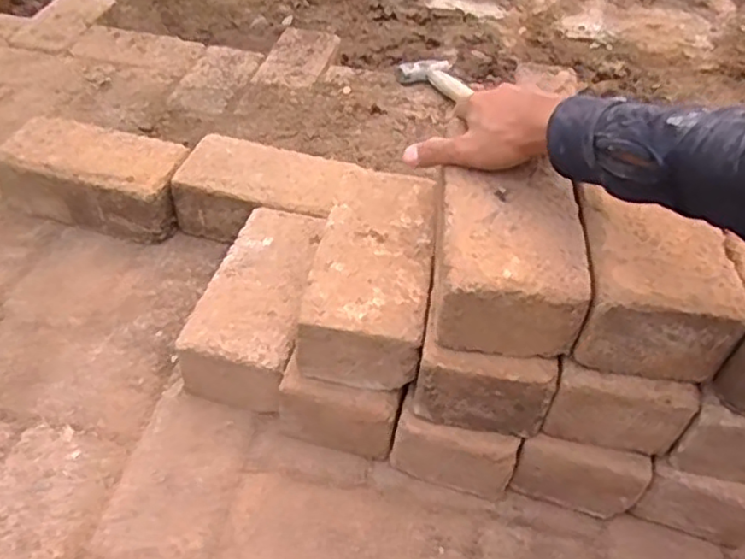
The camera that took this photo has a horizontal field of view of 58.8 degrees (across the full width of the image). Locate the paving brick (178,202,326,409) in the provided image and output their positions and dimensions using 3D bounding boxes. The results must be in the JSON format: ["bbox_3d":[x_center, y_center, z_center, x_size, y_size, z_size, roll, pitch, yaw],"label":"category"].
[{"bbox_3d":[-0.109,0.026,0.676,0.098,0.084,0.199,12,47,6],"label":"paving brick"}]

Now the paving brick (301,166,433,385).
[{"bbox_3d":[0.003,-0.009,0.604,0.100,0.071,0.203,9,47,3],"label":"paving brick"}]

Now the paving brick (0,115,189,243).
[{"bbox_3d":[-0.327,-0.120,0.797,0.209,0.084,0.102,13,48,7],"label":"paving brick"}]

